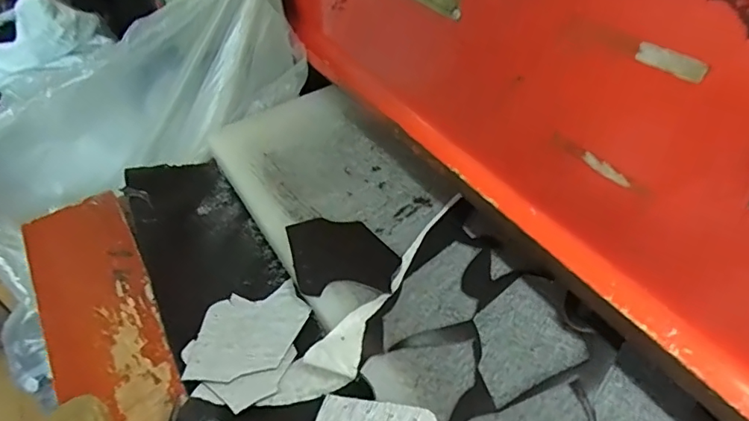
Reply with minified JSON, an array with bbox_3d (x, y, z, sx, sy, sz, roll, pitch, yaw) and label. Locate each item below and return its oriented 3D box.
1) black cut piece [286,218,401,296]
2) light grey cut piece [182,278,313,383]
[{"bbox_3d":[-0.035,0.048,0.558,0.118,0.005,0.097,0,45,3],"label":"black cut piece"},{"bbox_3d":[-0.127,0.122,0.526,0.122,0.007,0.099,-12,40,-19],"label":"light grey cut piece"}]

